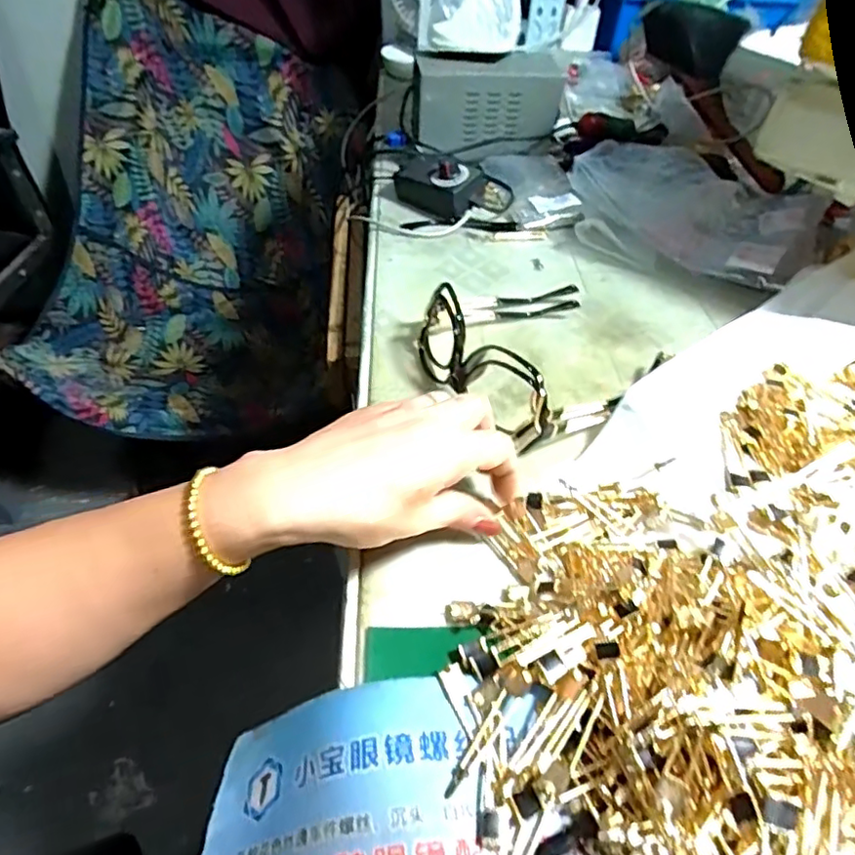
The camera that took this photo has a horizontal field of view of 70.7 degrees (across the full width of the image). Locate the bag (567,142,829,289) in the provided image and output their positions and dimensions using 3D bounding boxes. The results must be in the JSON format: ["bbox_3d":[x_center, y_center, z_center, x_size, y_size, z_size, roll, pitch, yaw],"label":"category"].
[{"bbox_3d":[0.272,-0.229,0.615,0.233,0.047,0.207,23,49,17],"label":"bag"}]

